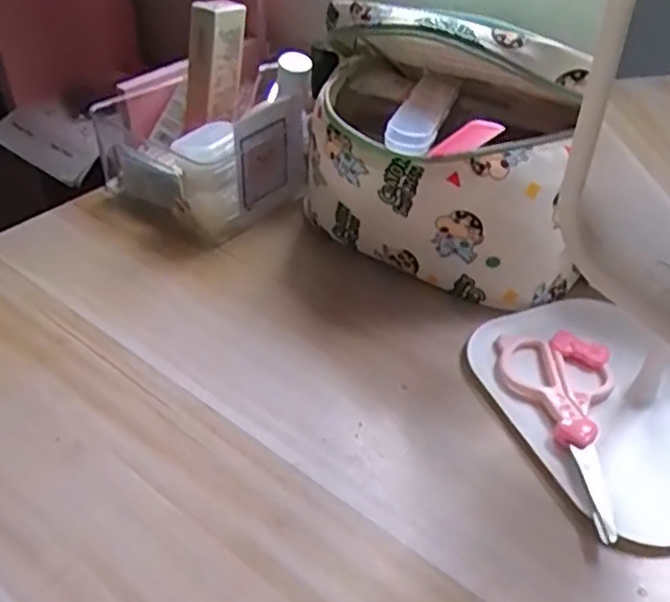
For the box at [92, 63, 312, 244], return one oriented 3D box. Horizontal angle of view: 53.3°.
[{"bbox_3d":[-0.116,-0.135,0.562,0.157,0.089,0.120,33,50,31],"label":"box"}]

